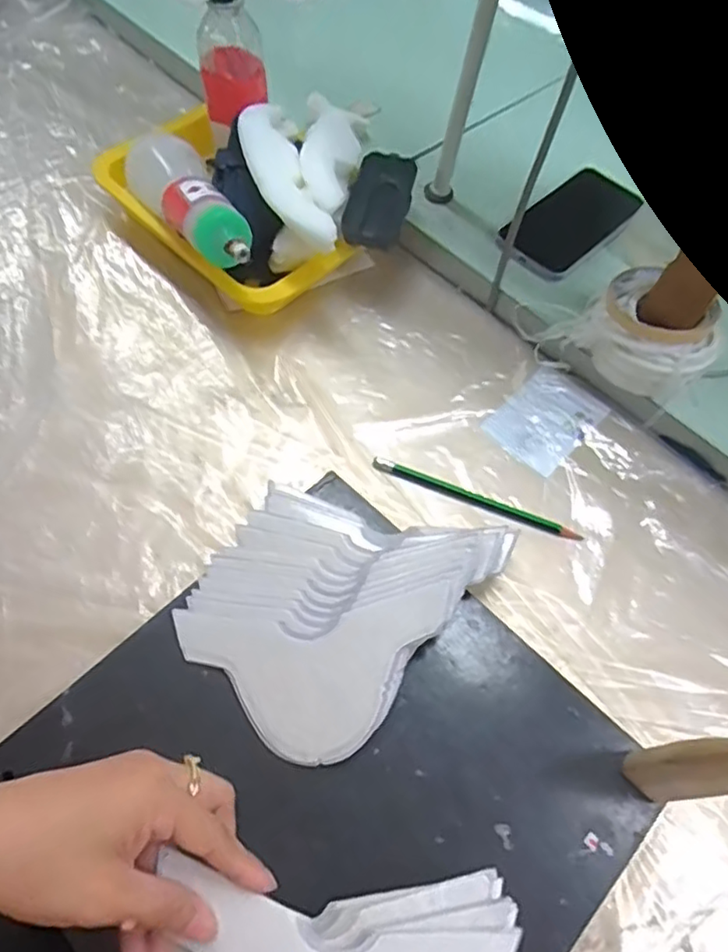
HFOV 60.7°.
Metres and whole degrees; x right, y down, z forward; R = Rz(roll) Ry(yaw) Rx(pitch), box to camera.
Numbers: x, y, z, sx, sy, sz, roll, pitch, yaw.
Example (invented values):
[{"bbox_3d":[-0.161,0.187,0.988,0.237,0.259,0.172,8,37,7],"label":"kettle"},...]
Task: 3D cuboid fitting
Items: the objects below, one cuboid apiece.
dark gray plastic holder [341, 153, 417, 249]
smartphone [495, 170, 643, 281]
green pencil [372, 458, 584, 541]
[{"bbox_3d":[0.015,-0.252,0.569,0.054,0.024,0.102,14,62,4],"label":"dark gray plastic holder"},{"bbox_3d":[0.201,-0.245,0.603,0.078,0.014,0.148,40,67,17],"label":"smartphone"},{"bbox_3d":[0.088,0.017,0.491,0.167,0.006,0.011,20,62,7],"label":"green pencil"}]

